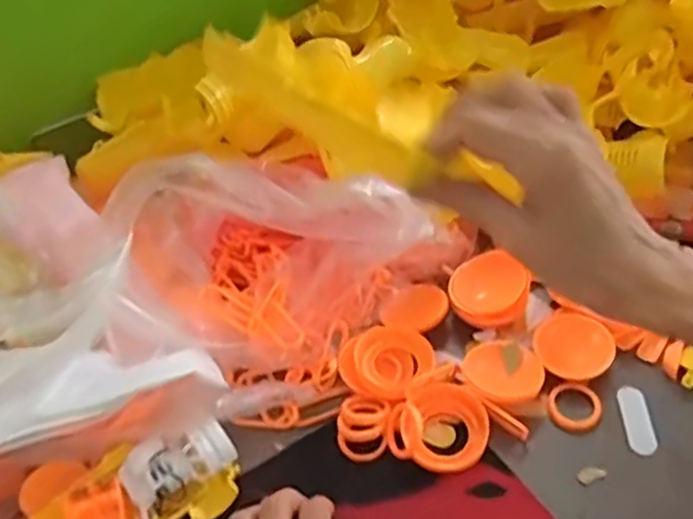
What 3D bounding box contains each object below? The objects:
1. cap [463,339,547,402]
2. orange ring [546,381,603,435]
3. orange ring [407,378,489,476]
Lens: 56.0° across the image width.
[{"bbox_3d":[0.110,0.078,0.458,0.054,0.013,0.049,12,47,21],"label":"cap"},{"bbox_3d":[0.157,0.102,0.450,0.036,0.007,0.038,-5,44,5],"label":"orange ring"},{"bbox_3d":[0.069,0.113,0.440,0.051,0.009,0.060,1,62,-1],"label":"orange ring"}]

